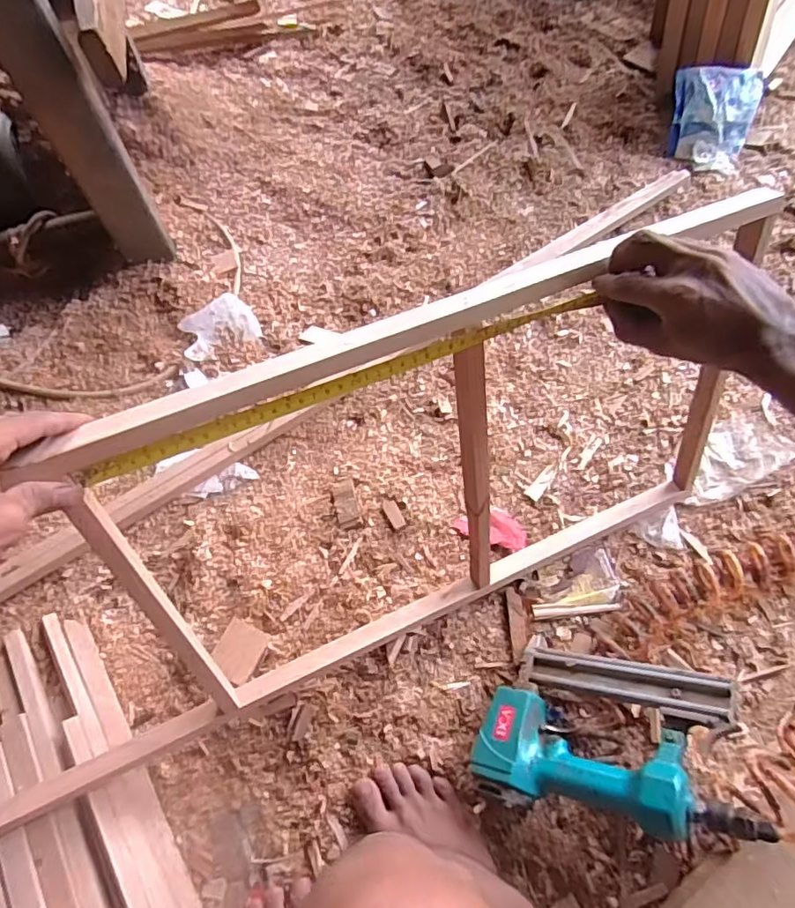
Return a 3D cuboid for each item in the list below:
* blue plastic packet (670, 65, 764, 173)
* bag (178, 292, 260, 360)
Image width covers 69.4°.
[{"bbox_3d":[0.596,-0.629,1.080,0.161,0.047,0.184,9,104,-5],"label":"blue plastic packet"},{"bbox_3d":[-0.276,-0.192,0.877,0.114,0.026,0.085,-33,62,-14],"label":"bag"}]

